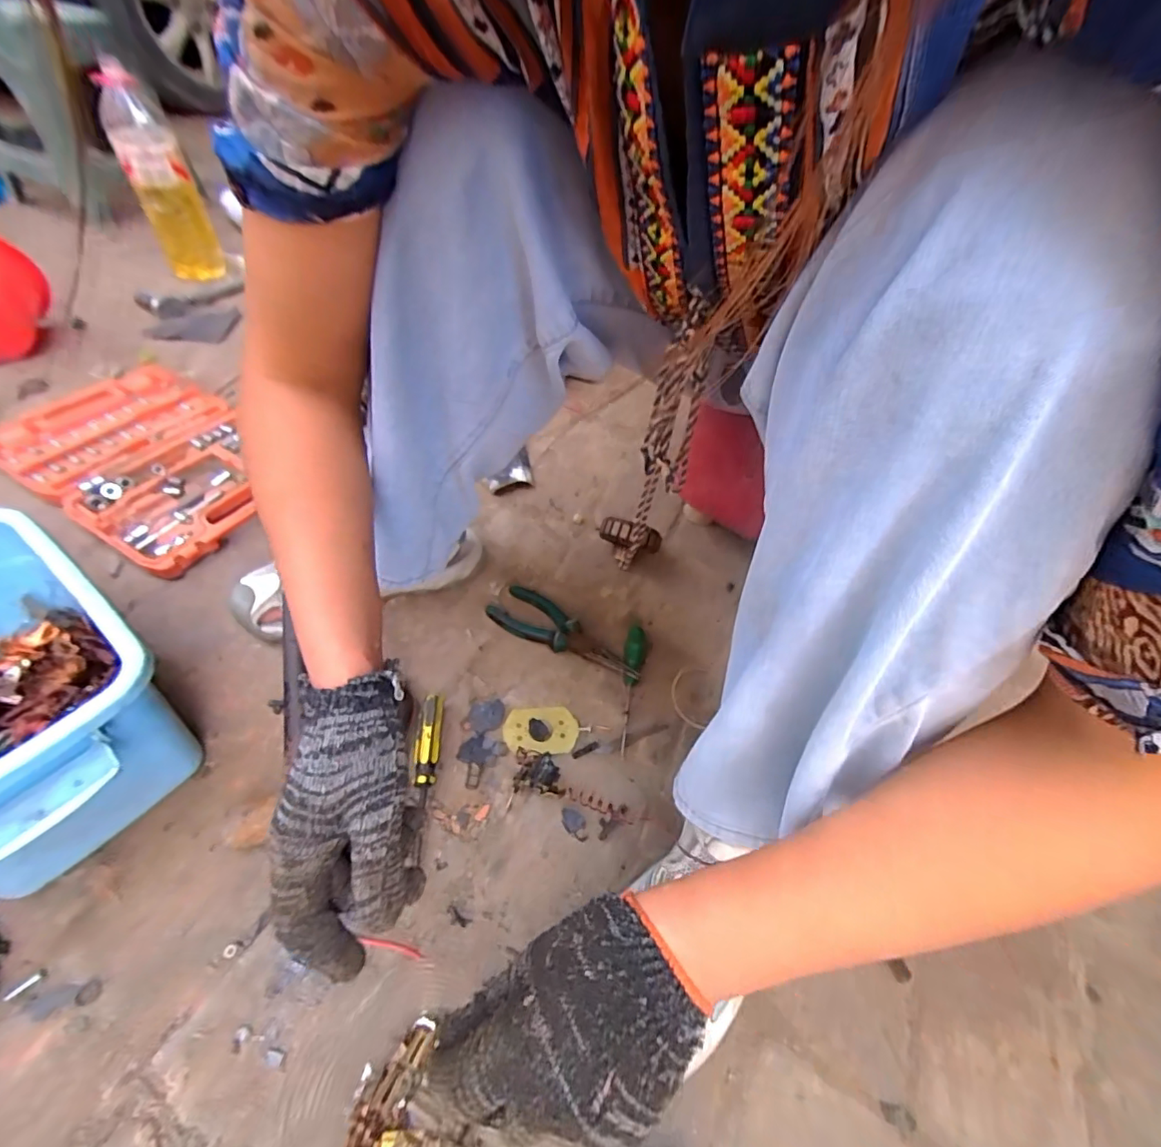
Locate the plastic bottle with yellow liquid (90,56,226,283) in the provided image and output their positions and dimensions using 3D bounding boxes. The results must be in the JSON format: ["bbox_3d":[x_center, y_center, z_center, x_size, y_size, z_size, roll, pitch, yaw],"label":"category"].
[{"bbox_3d":[-0.779,-0.716,0.974,0.099,0.319,0.100,-22,56,-22],"label":"plastic bottle with yellow liquid"}]

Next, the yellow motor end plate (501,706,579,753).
[{"bbox_3d":[-0.040,0.158,0.524,0.074,0.004,0.047,1,49,-4],"label":"yellow motor end plate"}]

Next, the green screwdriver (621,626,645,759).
[{"bbox_3d":[0.052,0.120,0.557,0.022,0.024,0.146,11,49,4],"label":"green screwdriver"}]

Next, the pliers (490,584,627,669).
[{"bbox_3d":[-0.028,0.063,0.592,0.168,0.028,0.069,31,54,20],"label":"pliers"}]

